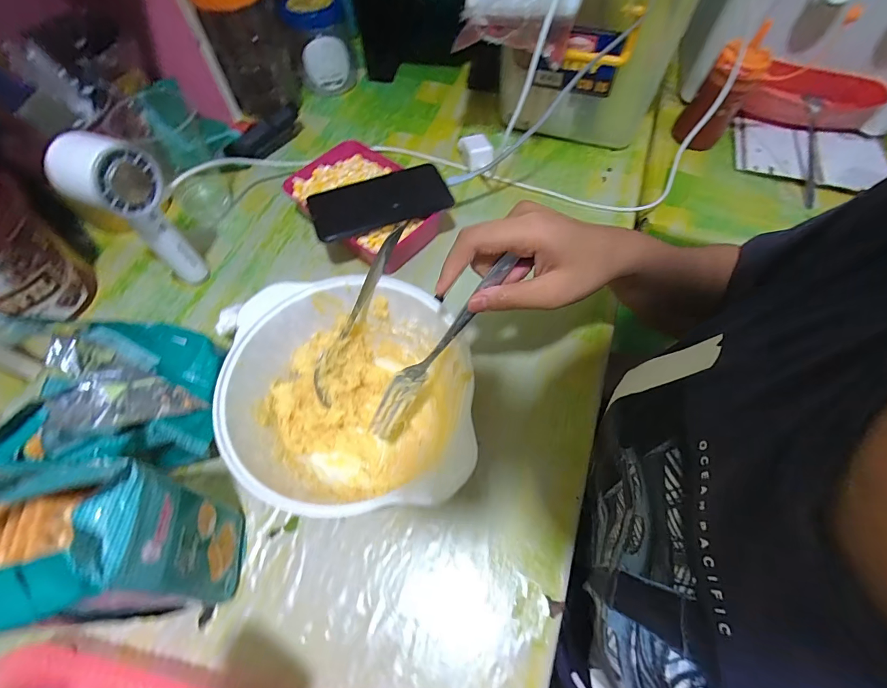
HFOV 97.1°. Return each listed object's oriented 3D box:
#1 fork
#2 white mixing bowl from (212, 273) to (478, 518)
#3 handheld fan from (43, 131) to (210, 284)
[{"bbox_3d":[-0.002,0.004,0.288,0.025,0.019,0.164,44,106,21],"label":"fork"},{"bbox_3d":[-0.075,0.045,0.329,0.174,0.100,0.177,0,61,1],"label":"white mixing bowl"},{"bbox_3d":[-0.291,-0.125,0.383,0.057,0.163,0.059,22,70,7],"label":"handheld fan"}]

